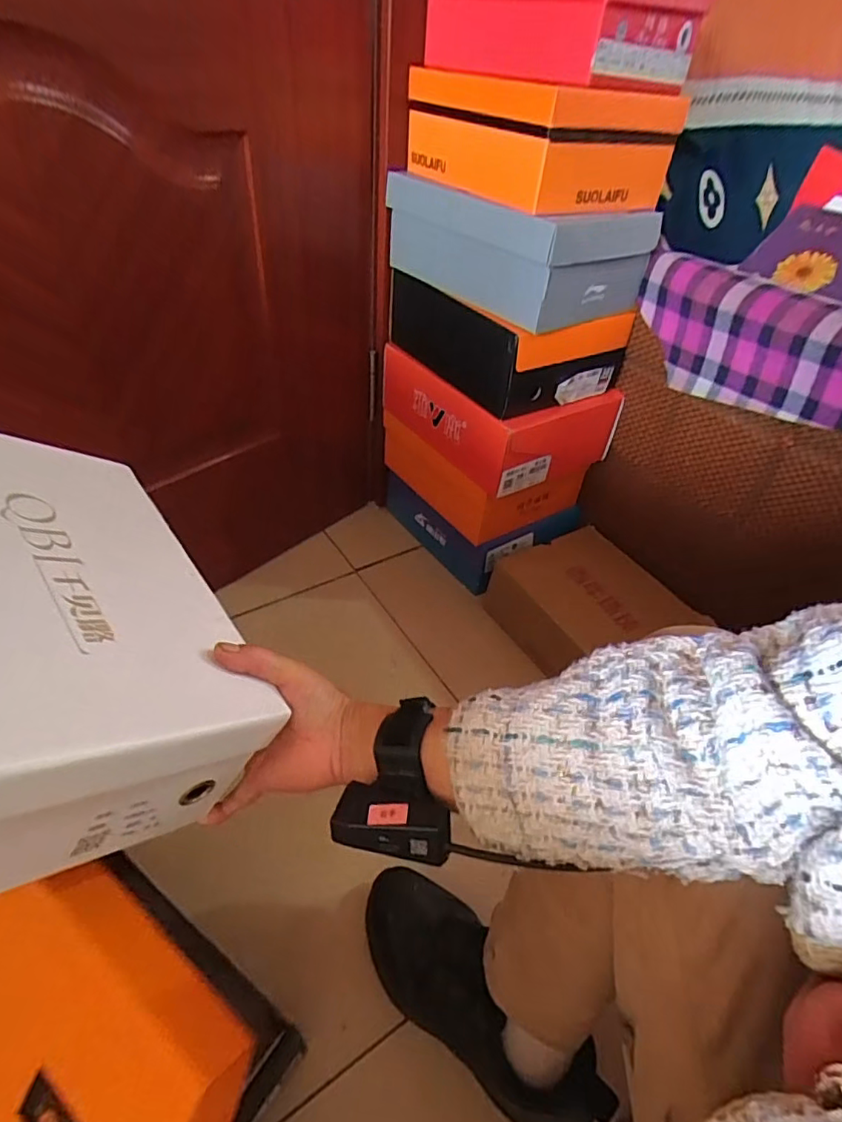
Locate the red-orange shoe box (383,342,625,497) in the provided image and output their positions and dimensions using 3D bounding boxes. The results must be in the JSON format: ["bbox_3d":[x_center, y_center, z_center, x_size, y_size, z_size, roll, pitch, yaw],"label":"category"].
[{"bbox_3d":[0.123,-0.262,0.934,0.235,0.122,0.314,-21,49,-27],"label":"red-orange shoe box"}]

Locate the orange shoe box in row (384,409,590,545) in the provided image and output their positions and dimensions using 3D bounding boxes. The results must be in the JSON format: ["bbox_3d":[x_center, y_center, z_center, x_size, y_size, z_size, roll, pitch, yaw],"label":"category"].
[{"bbox_3d":[0.107,-0.176,1.021,0.223,0.108,0.304,-26,51,-30],"label":"orange shoe box in row"}]

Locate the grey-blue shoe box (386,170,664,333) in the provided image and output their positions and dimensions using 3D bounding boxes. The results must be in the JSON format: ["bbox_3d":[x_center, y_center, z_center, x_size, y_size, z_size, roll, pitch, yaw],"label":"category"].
[{"bbox_3d":[0.127,-0.438,0.779,0.216,0.126,0.321,-27,52,-31],"label":"grey-blue shoe box"}]

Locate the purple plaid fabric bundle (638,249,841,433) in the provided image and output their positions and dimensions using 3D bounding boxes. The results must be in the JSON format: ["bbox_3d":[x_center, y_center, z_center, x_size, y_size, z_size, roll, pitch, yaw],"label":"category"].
[{"bbox_3d":[0.450,-0.238,0.659,0.078,0.135,0.452,-23,50,-28],"label":"purple plaid fabric bundle"}]

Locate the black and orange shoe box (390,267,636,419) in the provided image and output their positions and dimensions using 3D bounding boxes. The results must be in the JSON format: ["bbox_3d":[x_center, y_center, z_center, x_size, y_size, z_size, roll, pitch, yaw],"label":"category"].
[{"bbox_3d":[0.124,-0.345,0.863,0.227,0.130,0.299,-21,49,-27],"label":"black and orange shoe box"}]

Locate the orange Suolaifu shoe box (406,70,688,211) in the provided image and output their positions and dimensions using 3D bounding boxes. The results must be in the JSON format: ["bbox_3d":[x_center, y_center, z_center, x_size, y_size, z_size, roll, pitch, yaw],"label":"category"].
[{"bbox_3d":[0.141,-0.530,0.701,0.240,0.114,0.263,-21,49,-27],"label":"orange Suolaifu shoe box"}]

